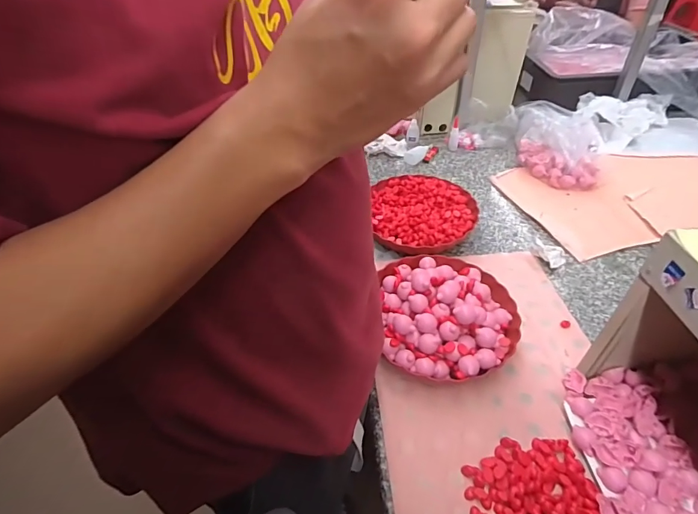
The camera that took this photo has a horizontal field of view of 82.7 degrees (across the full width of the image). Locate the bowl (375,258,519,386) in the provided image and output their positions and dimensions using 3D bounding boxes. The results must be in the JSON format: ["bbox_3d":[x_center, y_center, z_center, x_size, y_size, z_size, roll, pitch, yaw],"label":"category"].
[{"bbox_3d":[0.150,0.086,0.638,0.233,0.086,0.237,-1,43,1],"label":"bowl"}]

